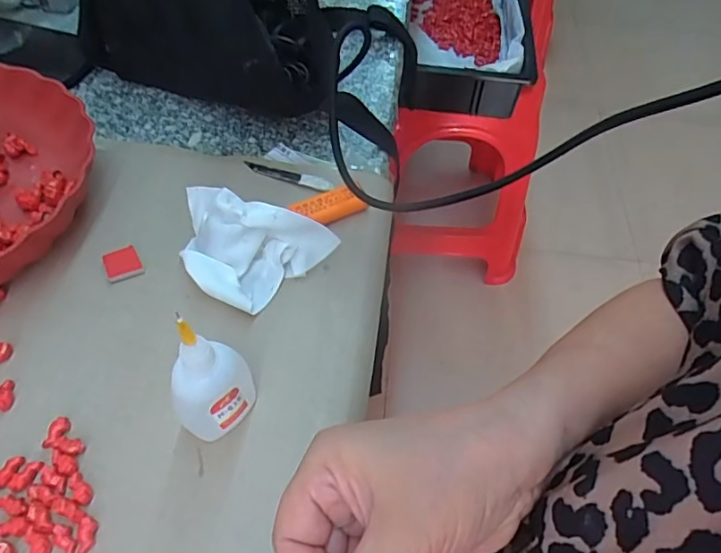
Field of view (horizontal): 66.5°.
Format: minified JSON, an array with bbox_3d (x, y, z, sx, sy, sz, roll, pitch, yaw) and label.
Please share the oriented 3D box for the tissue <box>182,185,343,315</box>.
[{"bbox_3d":[-0.081,-0.018,0.377,0.106,0.047,0.066,20,53,10],"label":"tissue"}]

